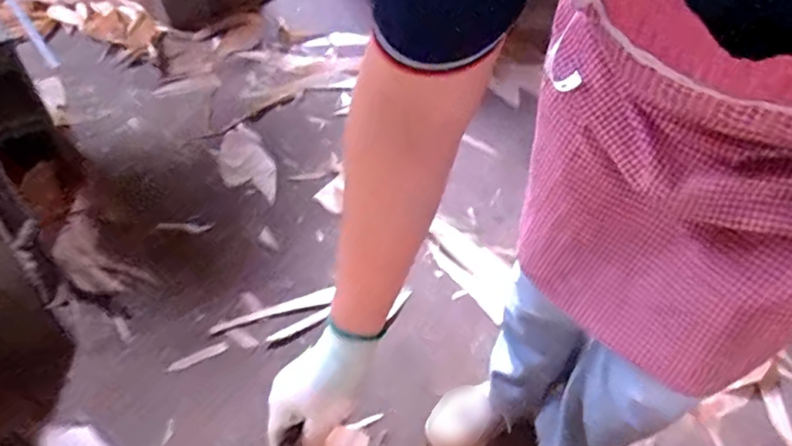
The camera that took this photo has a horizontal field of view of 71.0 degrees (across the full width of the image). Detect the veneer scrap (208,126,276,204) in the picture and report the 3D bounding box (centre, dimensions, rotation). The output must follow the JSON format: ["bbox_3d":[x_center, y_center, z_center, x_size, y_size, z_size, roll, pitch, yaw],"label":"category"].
[{"bbox_3d":[-0.390,-0.159,1.431,0.132,0.015,0.287,-20,54,-18],"label":"veneer scrap"}]

